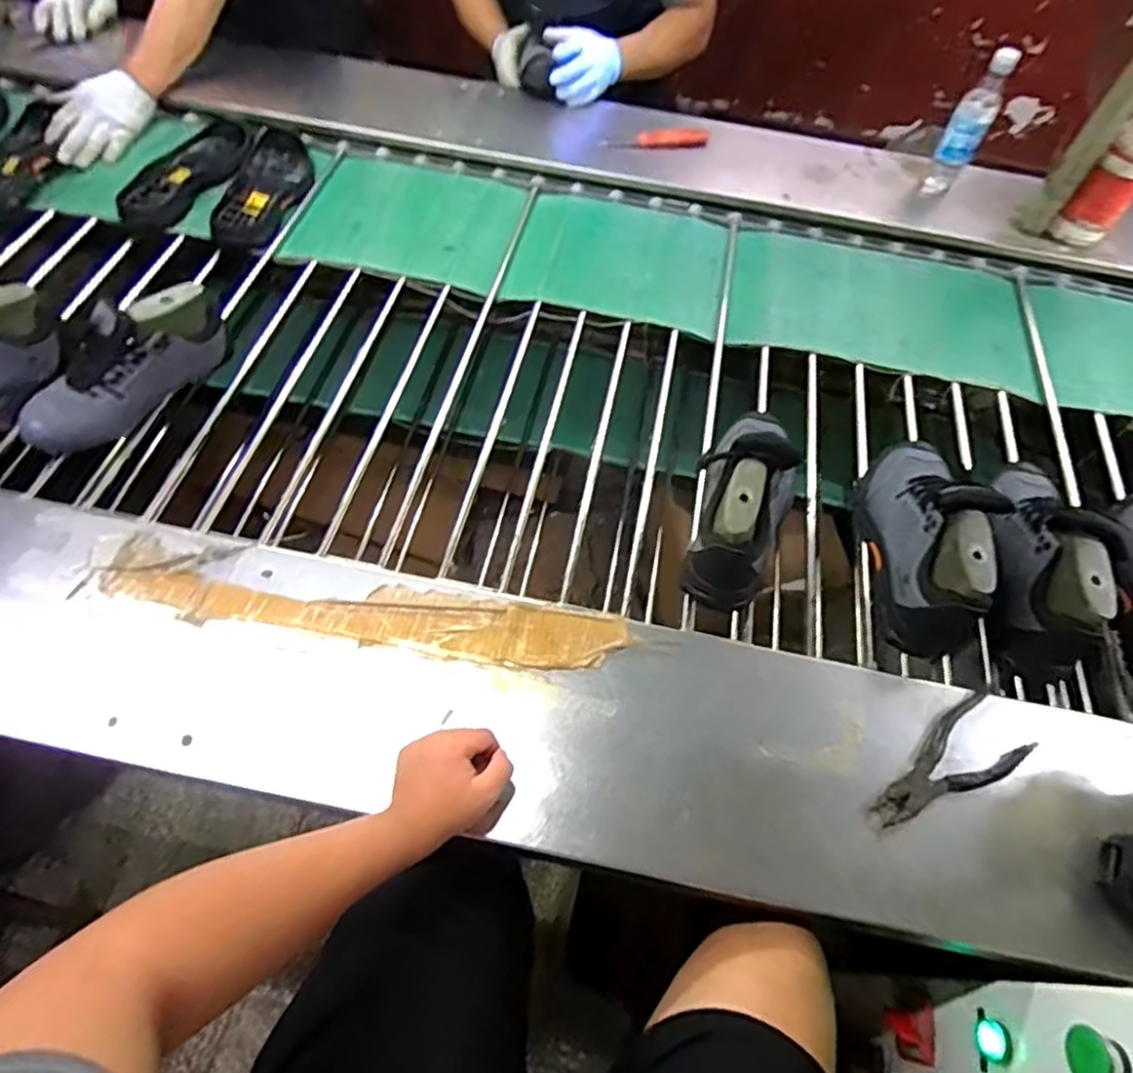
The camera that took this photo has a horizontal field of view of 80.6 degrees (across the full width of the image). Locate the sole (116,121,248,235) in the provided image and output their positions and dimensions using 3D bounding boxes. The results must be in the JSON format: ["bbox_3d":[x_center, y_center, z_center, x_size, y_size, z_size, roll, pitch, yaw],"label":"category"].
[{"bbox_3d":[-0.622,-0.585,1.078,0.083,0.029,0.310,16,58,5],"label":"sole"}]

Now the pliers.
[{"bbox_3d":[0.370,0.221,0.650,0.179,0.014,0.072,-25,65,-16],"label":"pliers"}]

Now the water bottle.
[{"bbox_3d":[0.694,-0.702,1.165,0.065,0.235,0.055,30,64,13],"label":"water bottle"}]

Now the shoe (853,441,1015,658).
[{"bbox_3d":[0.421,-0.010,0.788,0.098,0.156,0.285,11,61,3],"label":"shoe"}]

